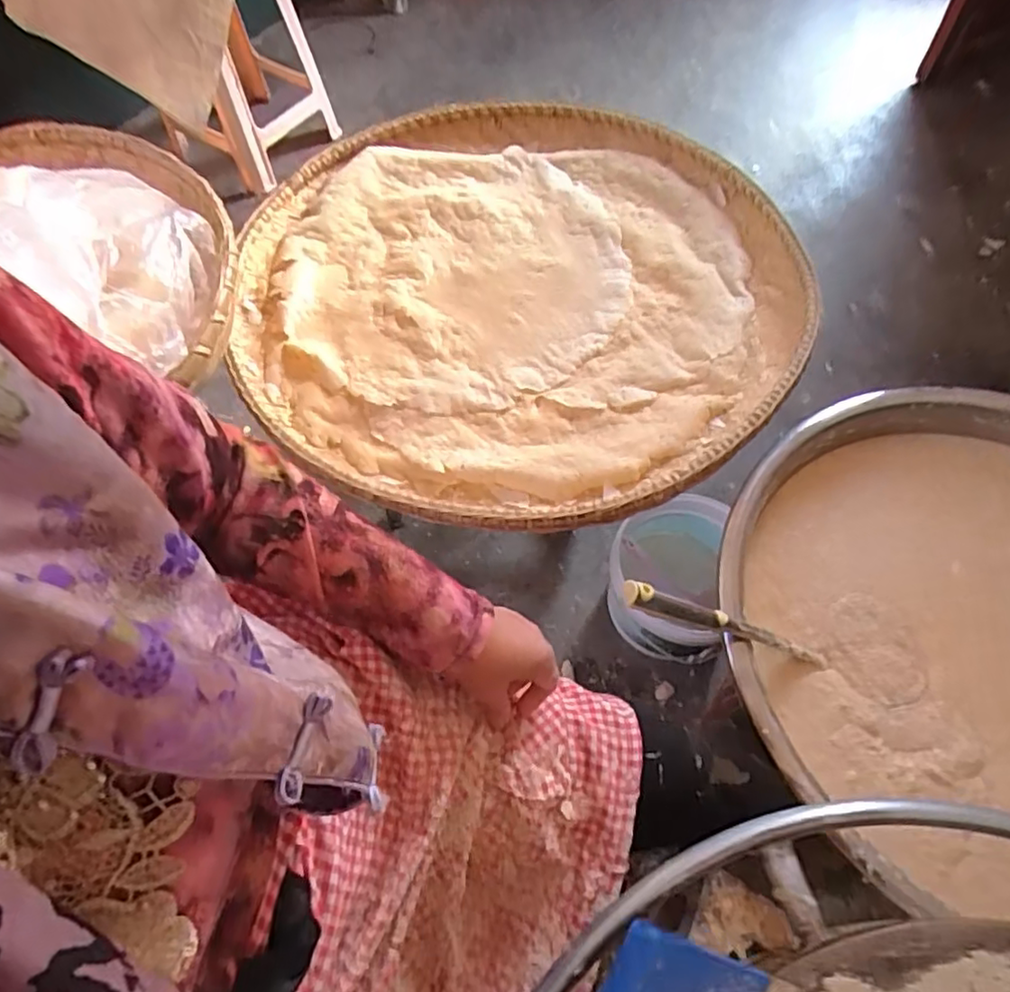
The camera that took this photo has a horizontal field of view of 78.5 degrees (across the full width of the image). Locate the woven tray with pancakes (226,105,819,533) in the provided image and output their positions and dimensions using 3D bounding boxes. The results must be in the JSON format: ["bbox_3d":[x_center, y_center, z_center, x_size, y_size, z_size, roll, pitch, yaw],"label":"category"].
[{"bbox_3d":[-0.012,-0.320,0.894,0.839,0.099,0.724,40,68,21],"label":"woven tray with pancakes"}]

